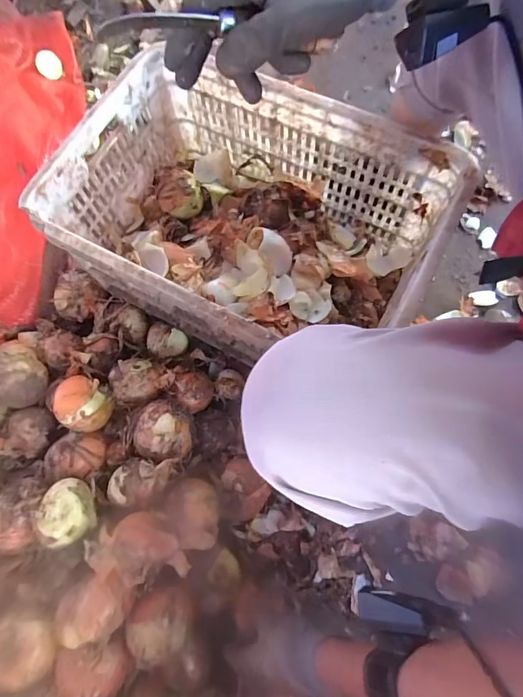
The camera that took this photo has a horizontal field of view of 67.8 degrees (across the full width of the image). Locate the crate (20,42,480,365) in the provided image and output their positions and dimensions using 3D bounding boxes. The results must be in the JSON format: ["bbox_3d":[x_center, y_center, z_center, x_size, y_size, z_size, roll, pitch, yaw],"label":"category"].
[{"bbox_3d":[-0.022,-0.185,0.604,0.502,0.206,0.349,27,76,9],"label":"crate"}]

